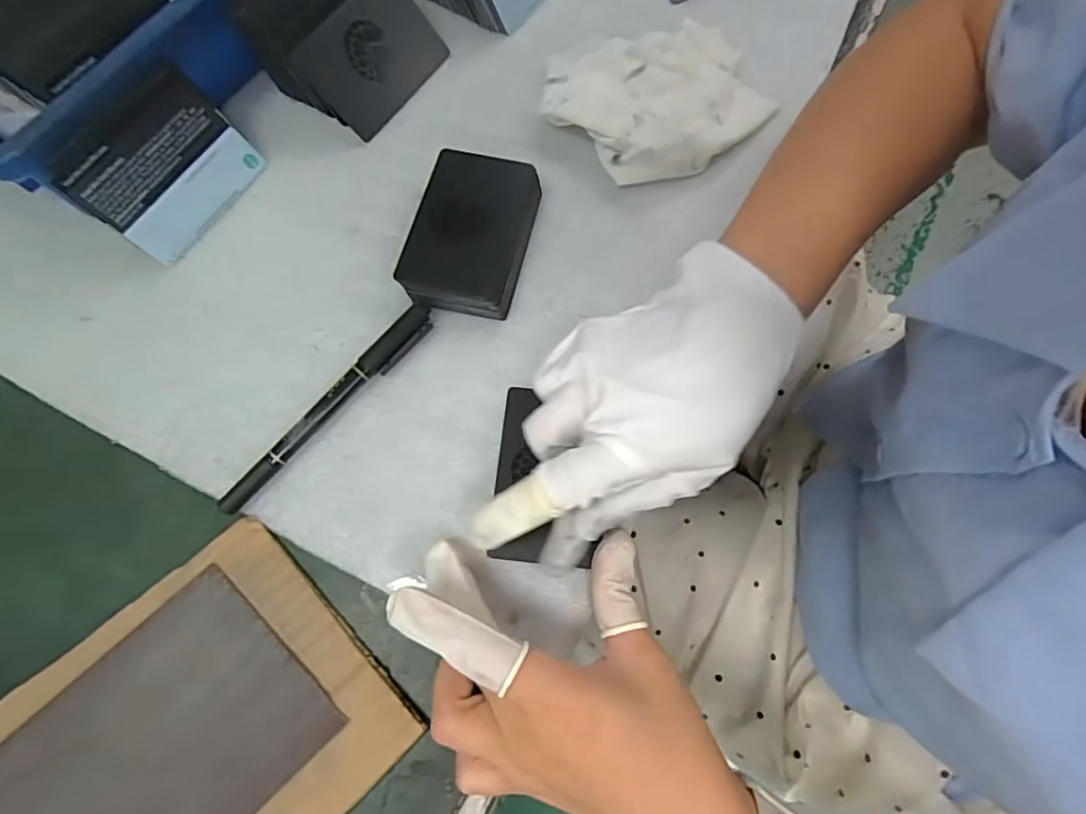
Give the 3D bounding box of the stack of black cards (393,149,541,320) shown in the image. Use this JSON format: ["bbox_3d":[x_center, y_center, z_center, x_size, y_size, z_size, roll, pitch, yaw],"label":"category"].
[{"bbox_3d":[-0.038,-0.095,0.304,0.061,0.020,0.090,13,72,5],"label":"stack of black cards"}]

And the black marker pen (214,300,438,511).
[{"bbox_3d":[-0.107,-0.001,0.280,0.015,0.011,0.135,41,76,13],"label":"black marker pen"}]

